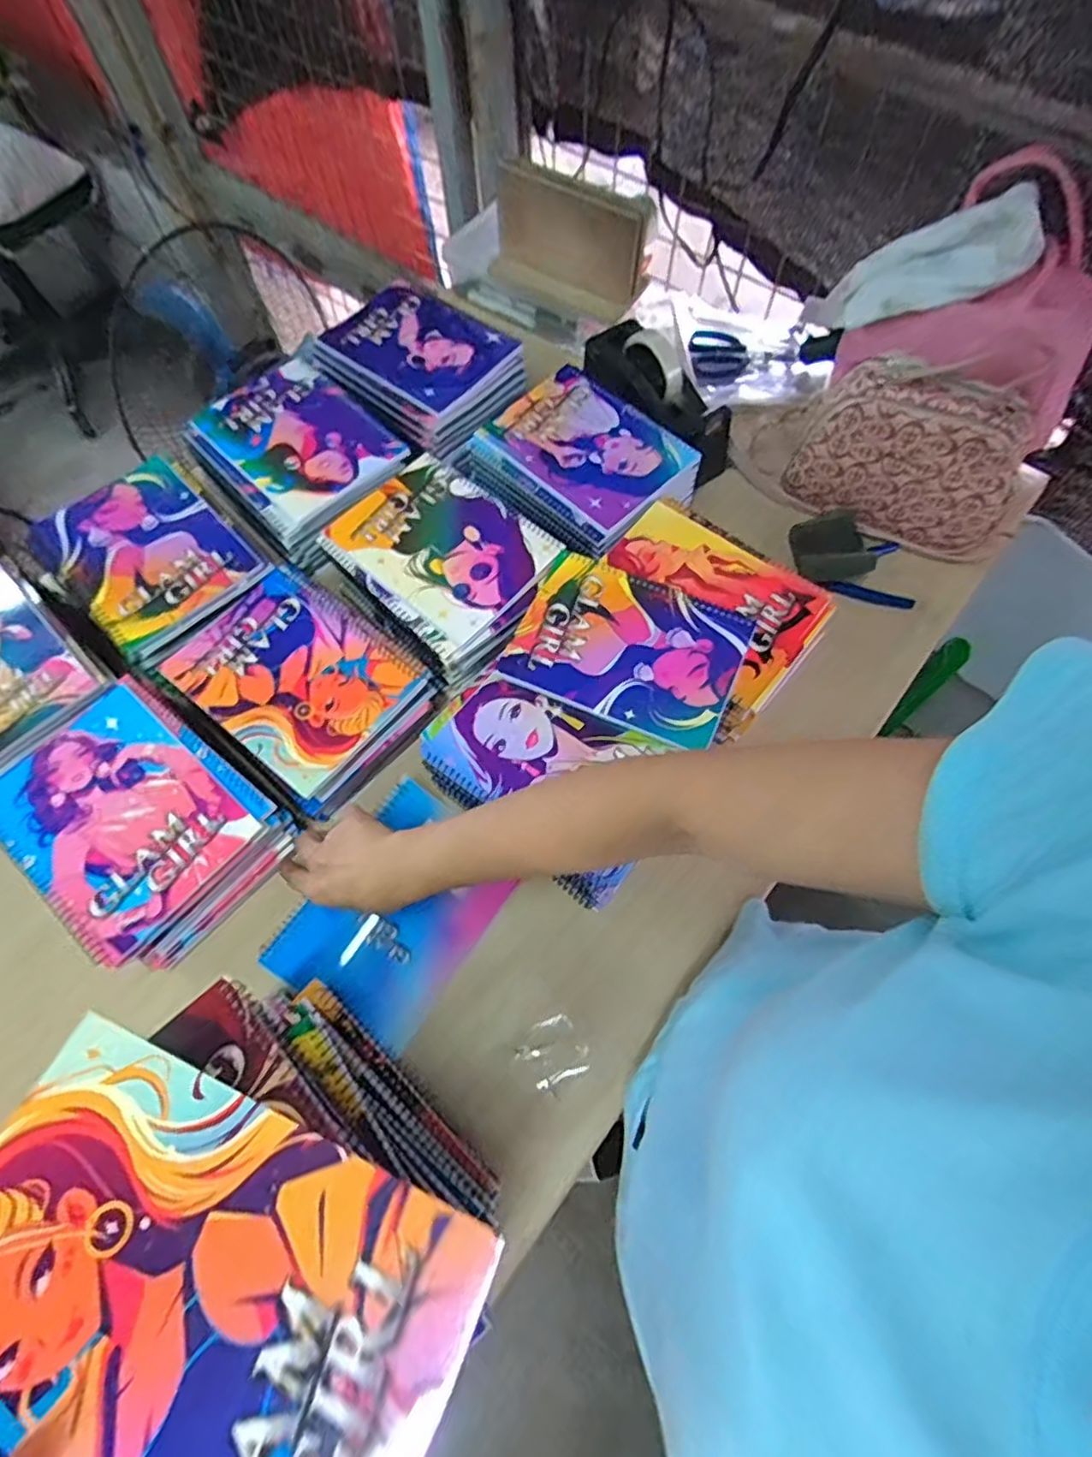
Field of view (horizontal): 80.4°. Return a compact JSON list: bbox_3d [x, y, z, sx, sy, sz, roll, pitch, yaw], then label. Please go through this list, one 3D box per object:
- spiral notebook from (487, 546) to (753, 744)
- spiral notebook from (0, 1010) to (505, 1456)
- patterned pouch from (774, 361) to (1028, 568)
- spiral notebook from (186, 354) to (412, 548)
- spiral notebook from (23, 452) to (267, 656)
[{"bbox_3d":[0.073,-0.074,0.578,0.192,0.011,0.142,23,68,10],"label":"spiral notebook"},{"bbox_3d":[-0.132,0.207,0.219,0.192,0.005,0.140,19,59,13],"label":"spiral notebook"},{"bbox_3d":[0.402,-0.291,0.701,0.242,0.147,0.080,23,68,10],"label":"patterned pouch"},{"bbox_3d":[-0.280,-0.323,0.714,0.165,0.009,0.214,-39,71,-16],"label":"spiral notebook"},{"bbox_3d":[-0.400,-0.180,0.642,0.154,0.011,0.204,-40,72,-16],"label":"spiral notebook"}]

